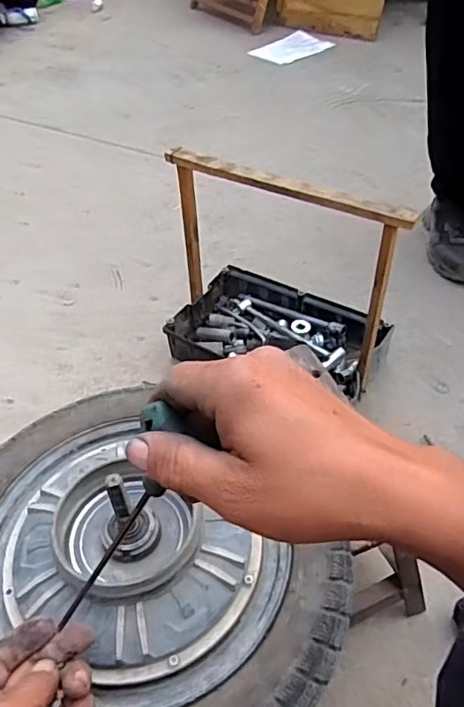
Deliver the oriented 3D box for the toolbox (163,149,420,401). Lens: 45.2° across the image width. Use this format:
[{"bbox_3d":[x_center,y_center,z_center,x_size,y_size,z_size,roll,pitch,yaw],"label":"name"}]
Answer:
[{"bbox_3d":[0.085,-0.133,0.923,0.374,0.366,0.200,20,50,18],"label":"toolbox"}]

